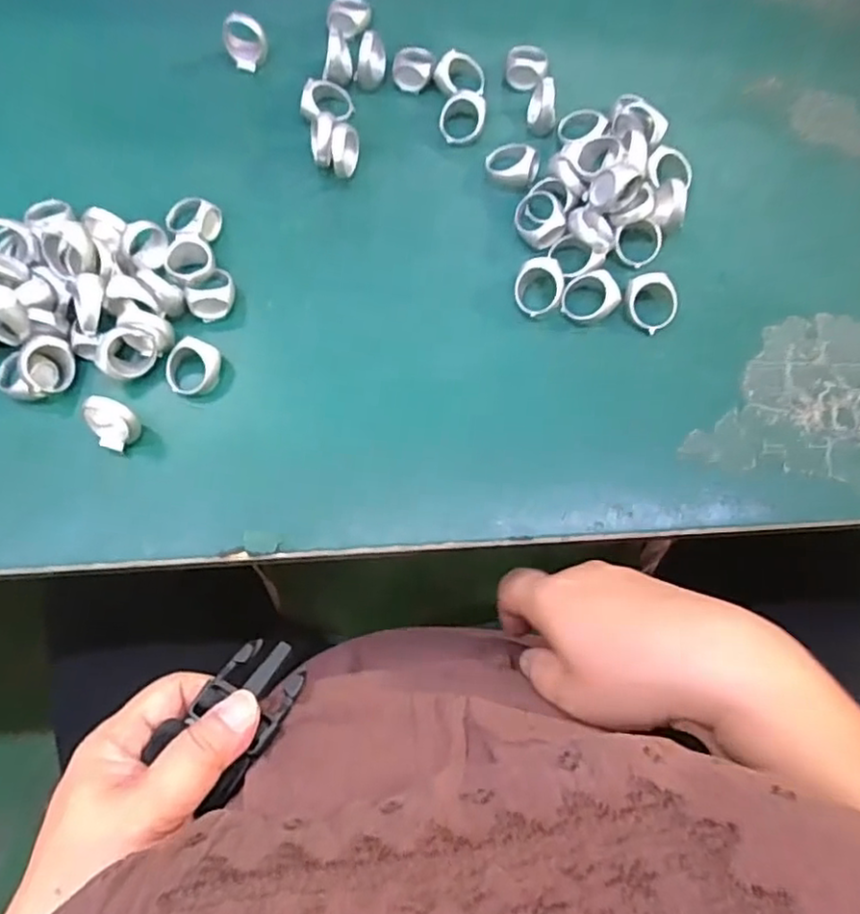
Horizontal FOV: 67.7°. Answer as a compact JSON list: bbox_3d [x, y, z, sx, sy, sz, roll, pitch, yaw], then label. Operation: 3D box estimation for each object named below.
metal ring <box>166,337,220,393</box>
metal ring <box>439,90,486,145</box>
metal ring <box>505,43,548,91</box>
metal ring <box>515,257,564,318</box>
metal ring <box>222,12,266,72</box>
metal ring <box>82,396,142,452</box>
[{"bbox_3d":[-0.114,-0.043,0.309,0.025,0.014,0.024,0,75,0],"label":"metal ring"},{"bbox_3d":[0.018,-0.184,0.349,0.024,0.013,0.025,0,75,0],"label":"metal ring"},{"bbox_3d":[0.055,-0.220,0.362,0.023,0.015,0.023,0,75,0],"label":"metal ring"},{"bbox_3d":[0.054,-0.084,0.318,0.023,0.016,0.025,0,75,0],"label":"metal ring"},{"bbox_3d":[-0.104,-0.235,0.363,0.023,0.029,0.013,-5,47,6],"label":"metal ring"},{"bbox_3d":[-0.147,-0.015,0.296,0.021,0.023,0.020,0,75,0],"label":"metal ring"}]

